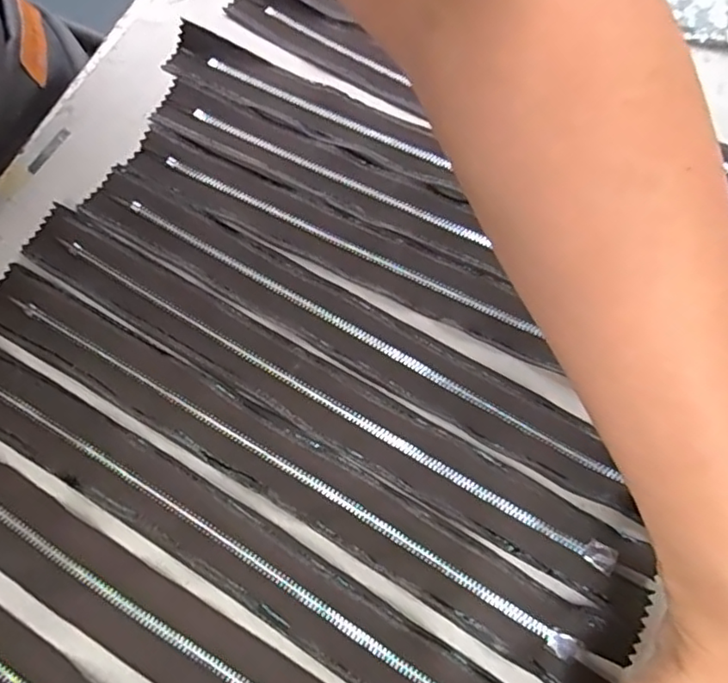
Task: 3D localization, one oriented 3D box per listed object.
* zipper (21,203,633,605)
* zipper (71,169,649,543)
[{"bbox_3d":[-0.028,0.020,0.270,0.299,0.008,0.030,29,72,10],"label":"zipper"},{"bbox_3d":[-0.011,-0.008,0.282,0.285,0.006,0.035,29,72,10],"label":"zipper"}]

